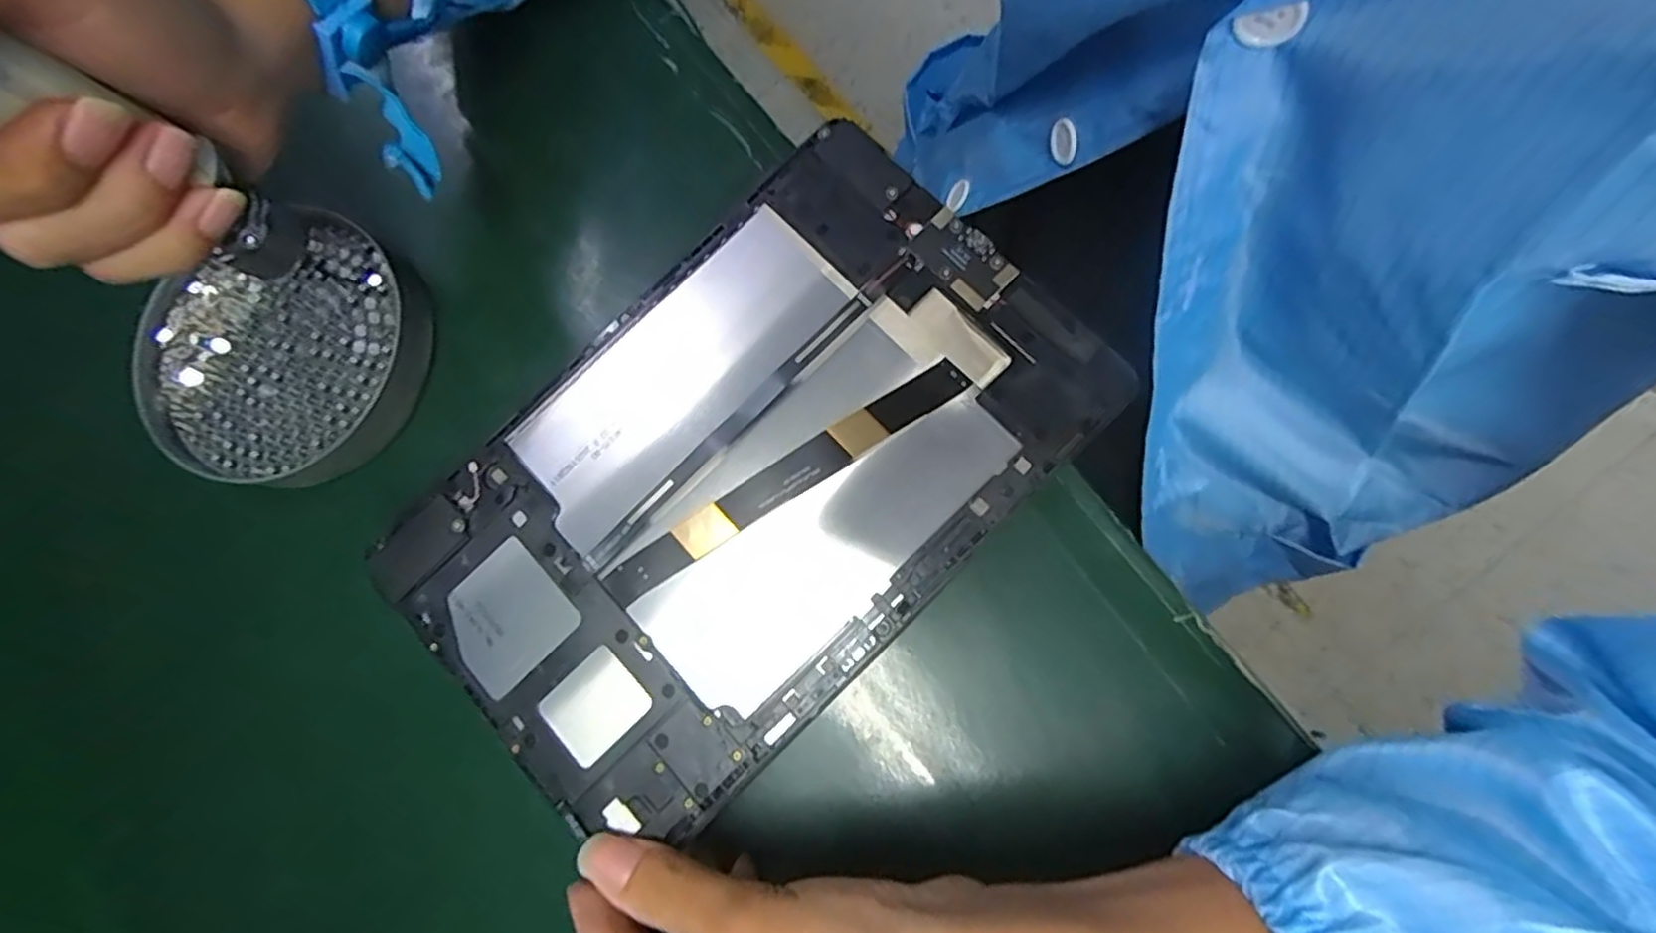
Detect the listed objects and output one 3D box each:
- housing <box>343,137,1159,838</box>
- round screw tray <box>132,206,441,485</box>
[{"bbox_3d":[-0.030,0.002,0.245,0.235,0.007,0.149,-44,80,-3],"label":"housing"},{"bbox_3d":[-0.222,-0.049,0.284,0.115,0.016,0.110,-1,80,5],"label":"round screw tray"}]

